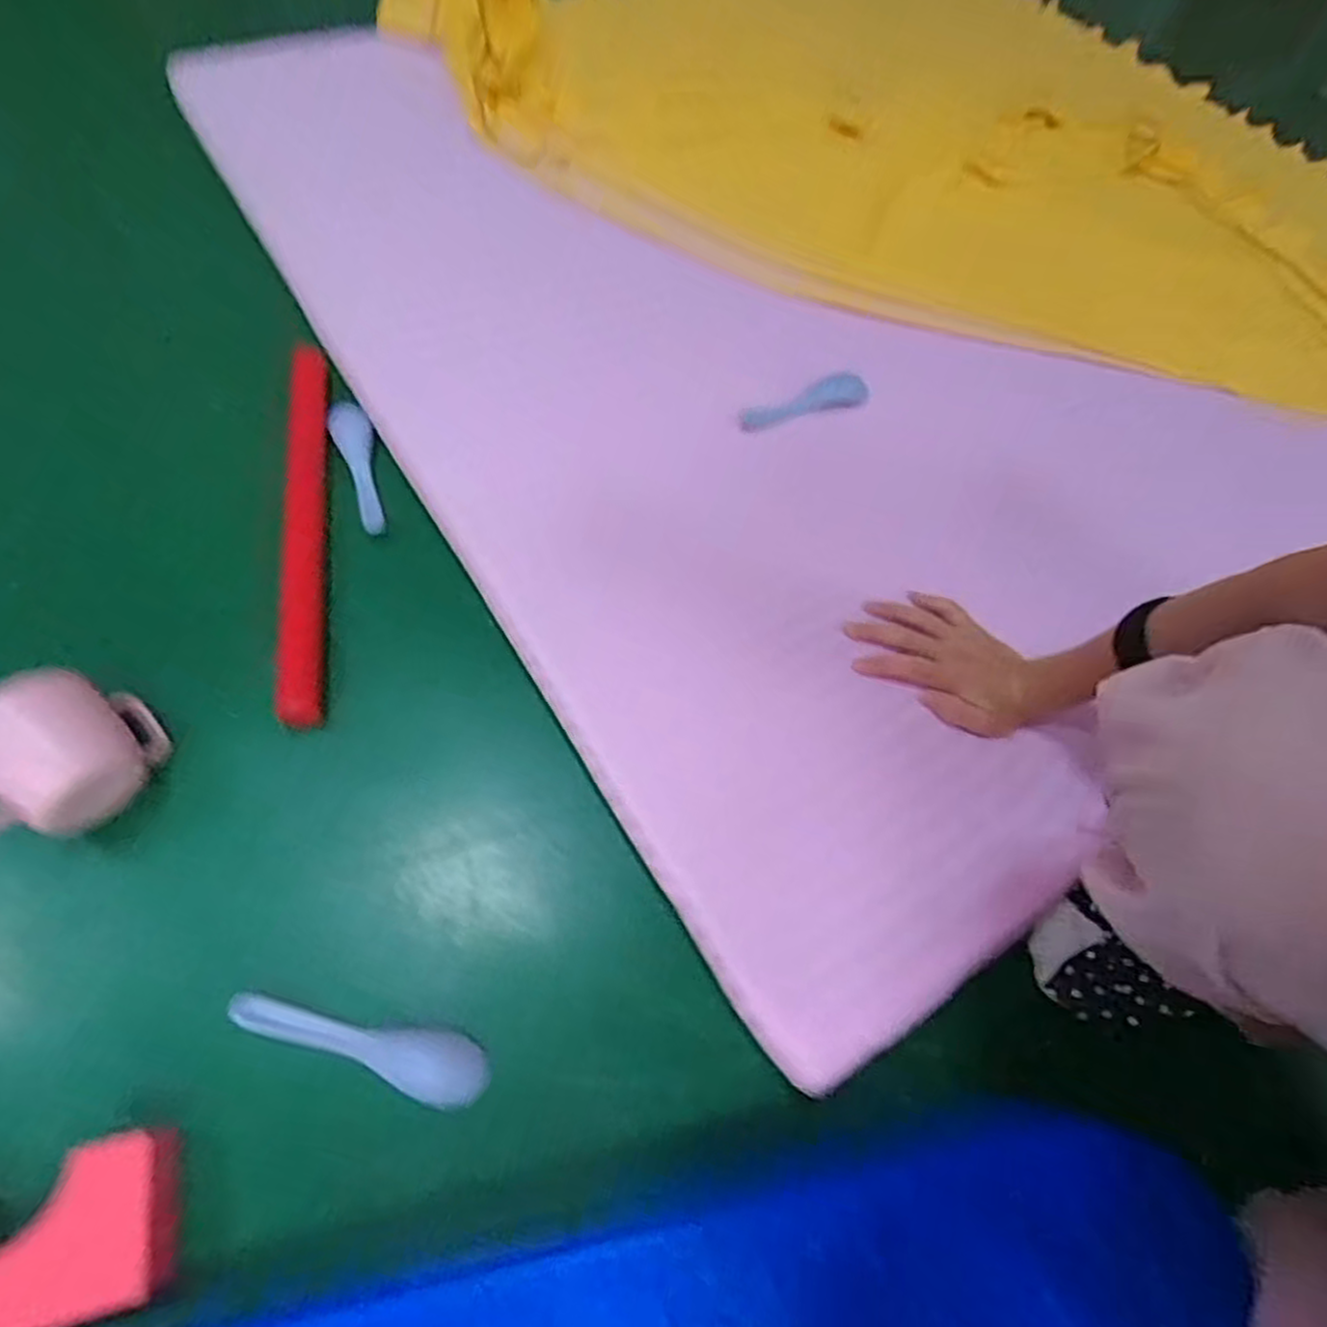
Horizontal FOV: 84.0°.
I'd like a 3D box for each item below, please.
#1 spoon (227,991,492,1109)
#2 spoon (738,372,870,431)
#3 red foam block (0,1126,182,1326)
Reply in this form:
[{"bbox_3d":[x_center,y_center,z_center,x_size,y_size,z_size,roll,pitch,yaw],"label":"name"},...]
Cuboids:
[{"bbox_3d":[-0.178,0.223,0.429,0.149,0.023,0.036,13,61,0],"label":"spoon"},{"bbox_3d":[0.137,-0.247,0.692,0.135,0.034,0.028,-18,65,-16],"label":"spoon"},{"bbox_3d":[-0.323,0.291,0.365,0.152,0.042,0.074,-10,56,-11],"label":"red foam block"}]

